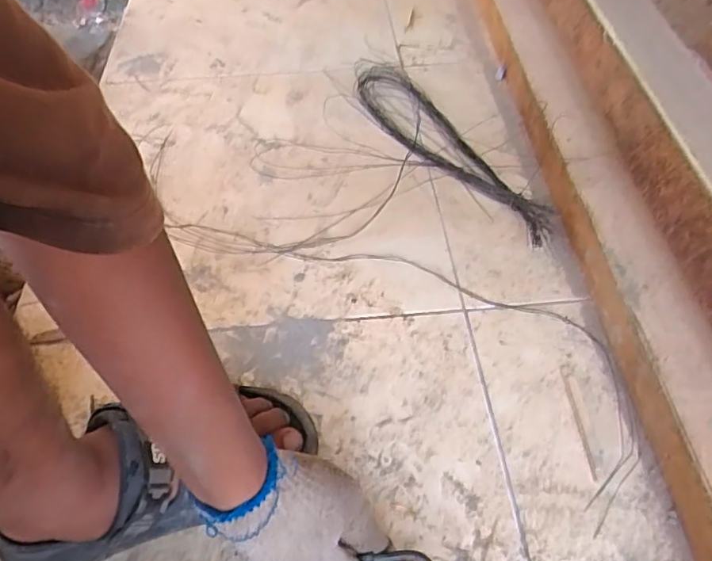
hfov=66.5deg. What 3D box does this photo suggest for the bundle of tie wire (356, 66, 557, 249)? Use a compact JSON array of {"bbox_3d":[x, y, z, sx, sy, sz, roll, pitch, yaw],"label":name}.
[{"bbox_3d":[0.113,-0.187,0.745,0.097,0.029,0.426,-23,55,-15],"label":"bundle of tie wire"}]

